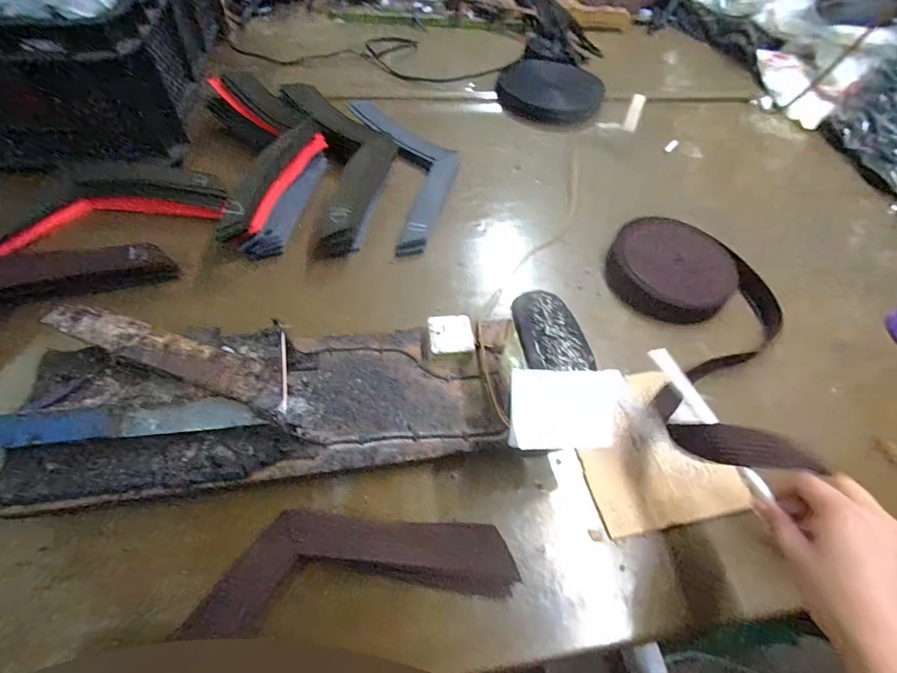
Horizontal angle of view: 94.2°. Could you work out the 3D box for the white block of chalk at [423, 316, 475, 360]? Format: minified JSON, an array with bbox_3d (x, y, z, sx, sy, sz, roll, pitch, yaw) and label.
[{"bbox_3d":[0.000,0.002,0.468,0.054,0.022,0.054,-5,55,-9],"label":"white block of chalk"}]

